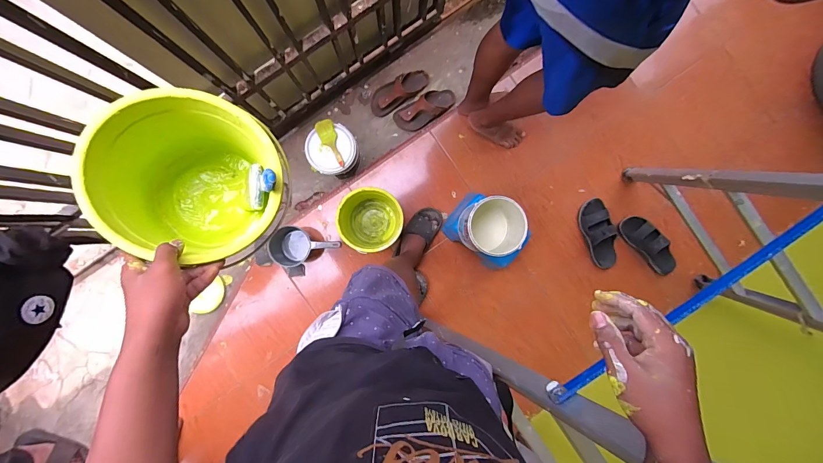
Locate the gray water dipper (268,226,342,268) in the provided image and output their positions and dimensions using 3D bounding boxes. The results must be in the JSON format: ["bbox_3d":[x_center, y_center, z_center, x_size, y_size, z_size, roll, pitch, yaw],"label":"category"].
[{"bbox_3d":[-0.408,0.054,1.353,0.281,0.119,0.164,-5,90,-1],"label":"gray water dipper"}]

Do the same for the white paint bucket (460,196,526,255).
[{"bbox_3d":[0.261,-0.014,1.176,0.179,0.243,0.175,0,90,-1],"label":"white paint bucket"}]

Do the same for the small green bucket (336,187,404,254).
[{"bbox_3d":[-0.148,-0.042,1.309,0.218,0.220,0.217,0,90,-1],"label":"small green bucket"}]

